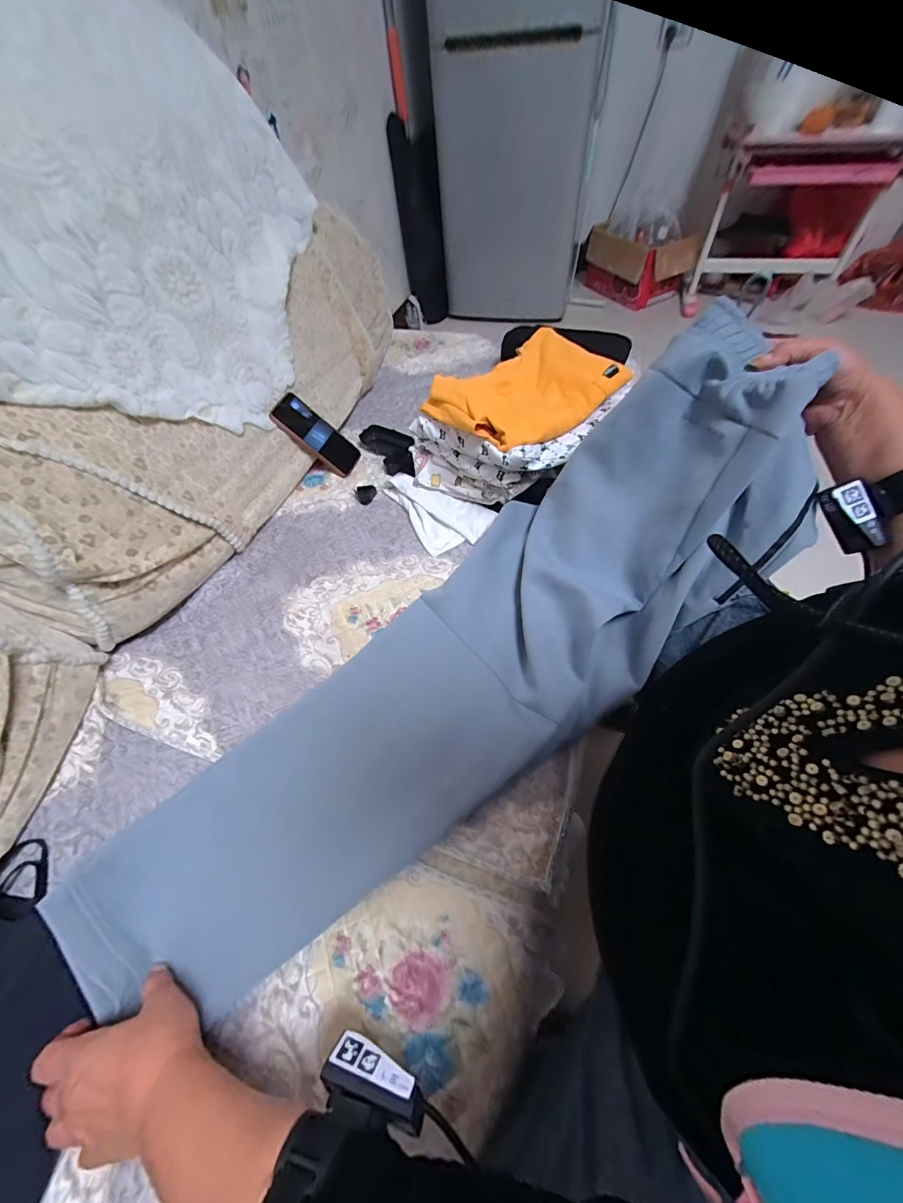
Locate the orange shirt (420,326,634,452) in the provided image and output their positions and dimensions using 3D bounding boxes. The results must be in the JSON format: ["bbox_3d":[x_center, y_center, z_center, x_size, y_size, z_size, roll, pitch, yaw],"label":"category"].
[{"bbox_3d":[0.111,-0.323,0.625,0.266,0.057,0.189,-38,62,-19],"label":"orange shirt"}]

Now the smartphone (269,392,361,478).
[{"bbox_3d":[-0.244,-0.300,0.733,0.020,0.158,0.076,-19,42,47],"label":"smartphone"}]

